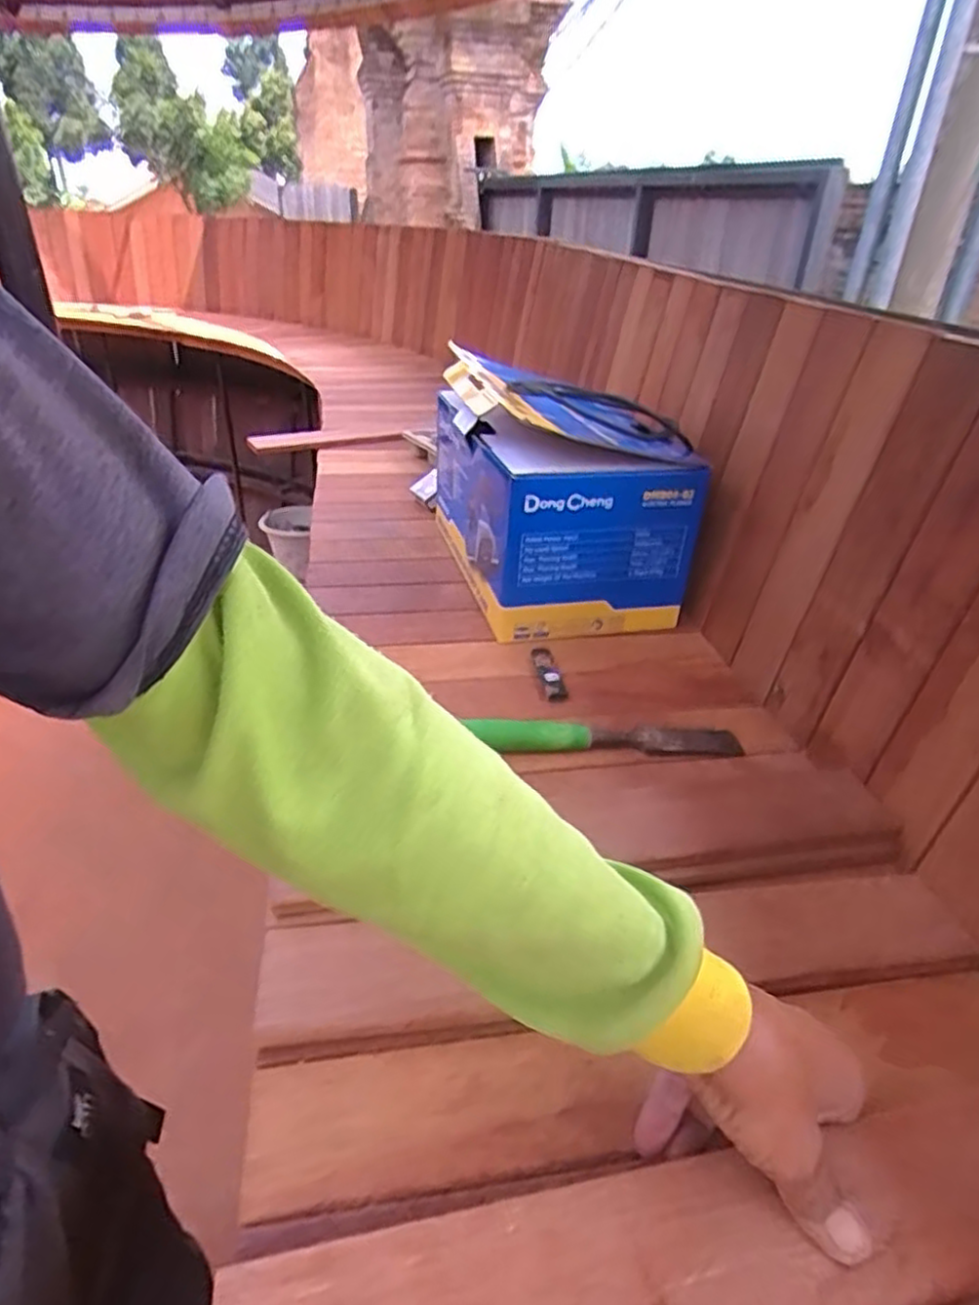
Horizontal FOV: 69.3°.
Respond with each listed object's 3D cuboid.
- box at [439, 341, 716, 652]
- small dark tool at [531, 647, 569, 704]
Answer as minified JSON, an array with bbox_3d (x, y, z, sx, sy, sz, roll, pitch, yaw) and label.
[{"bbox_3d":[0.059,-0.193,0.821,0.200,0.221,0.337,-9,34,-19],"label":"box"},{"bbox_3d":[0.058,0.018,0.675,0.022,0.012,0.076,-3,32,-11],"label":"small dark tool"}]

